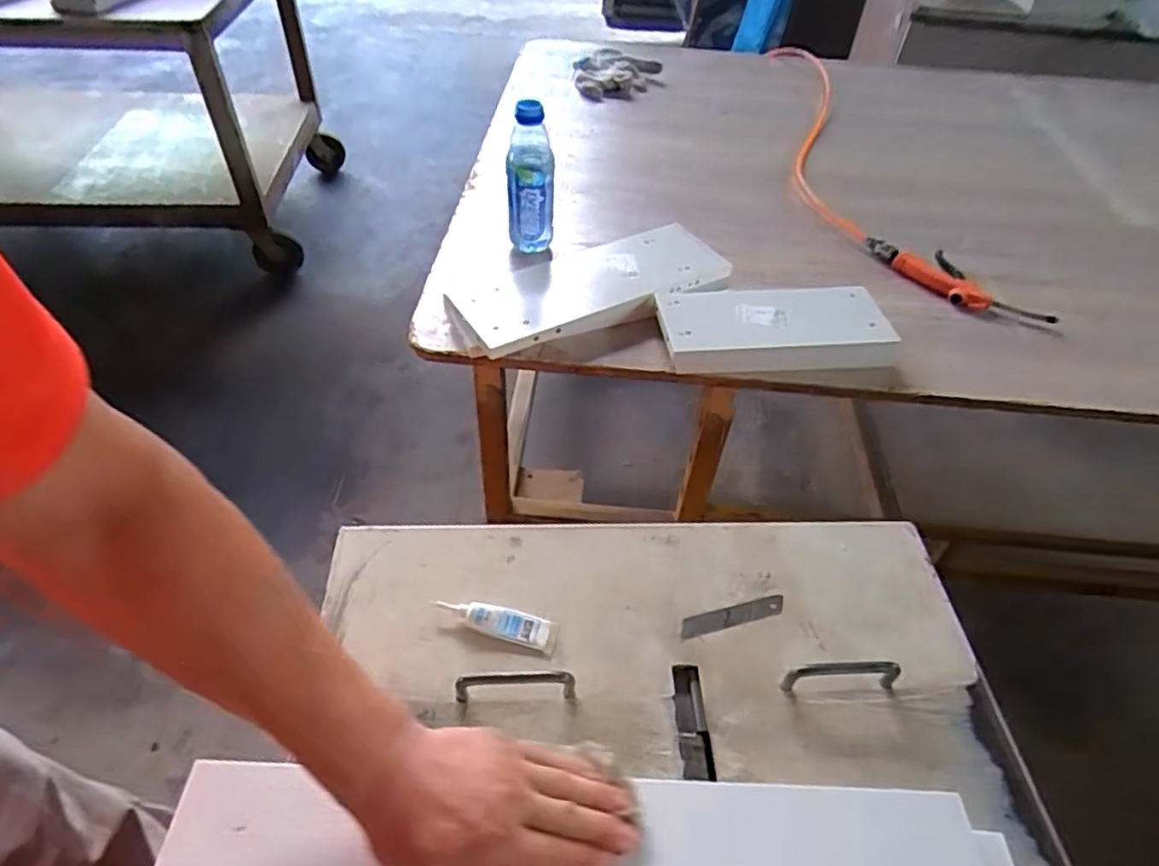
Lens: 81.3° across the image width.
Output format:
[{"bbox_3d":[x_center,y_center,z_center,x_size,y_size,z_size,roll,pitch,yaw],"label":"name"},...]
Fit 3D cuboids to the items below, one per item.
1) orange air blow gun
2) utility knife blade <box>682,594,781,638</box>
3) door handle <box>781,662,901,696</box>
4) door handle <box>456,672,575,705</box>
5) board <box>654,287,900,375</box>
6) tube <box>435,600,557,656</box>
[{"bbox_3d":[0.565,-0.230,1.018,0.098,0.029,0.281,-27,52,-28],"label":"orange air blow gun"},{"bbox_3d":[0.137,0.164,0.605,0.099,0.004,0.018,-9,52,-13],"label":"utility knife blade"},{"bbox_3d":[0.217,0.199,0.555,0.093,0.037,0.013,1,44,-2],"label":"door handle"},{"bbox_3d":[-0.051,0.199,0.535,0.094,0.035,0.010,0,44,-3],"label":"door handle"},{"bbox_3d":[0.253,-0.136,0.883,0.293,0.037,0.143,-3,44,-6],"label":"board"},{"bbox_3d":[-0.070,0.163,0.582,0.103,0.014,0.029,11,45,8],"label":"tube"}]

